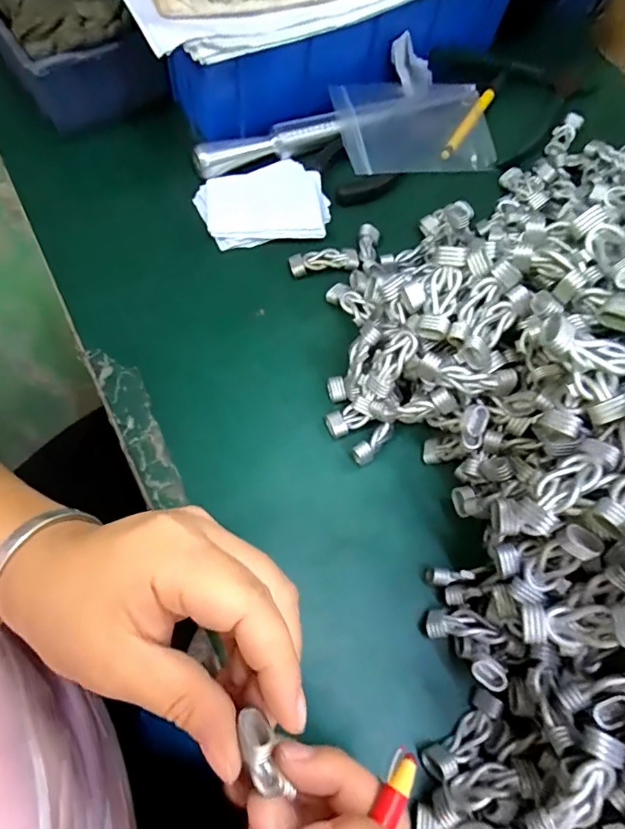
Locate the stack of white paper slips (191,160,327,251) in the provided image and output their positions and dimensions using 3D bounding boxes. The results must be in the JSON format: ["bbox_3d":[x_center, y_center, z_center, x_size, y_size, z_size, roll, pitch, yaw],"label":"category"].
[{"bbox_3d":[-0.033,-0.143,0.345,0.085,0.011,0.069,-19,69,-12],"label":"stack of white paper slips"}]

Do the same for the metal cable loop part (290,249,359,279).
[{"bbox_3d":[0.008,-0.101,0.329,0.045,0.008,0.014,-8,67,-8],"label":"metal cable loop part"}]

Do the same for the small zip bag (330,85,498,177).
[{"bbox_3d":[0.078,-0.216,0.379,0.119,0.011,0.076,-9,77,-15],"label":"small zip bag"}]

